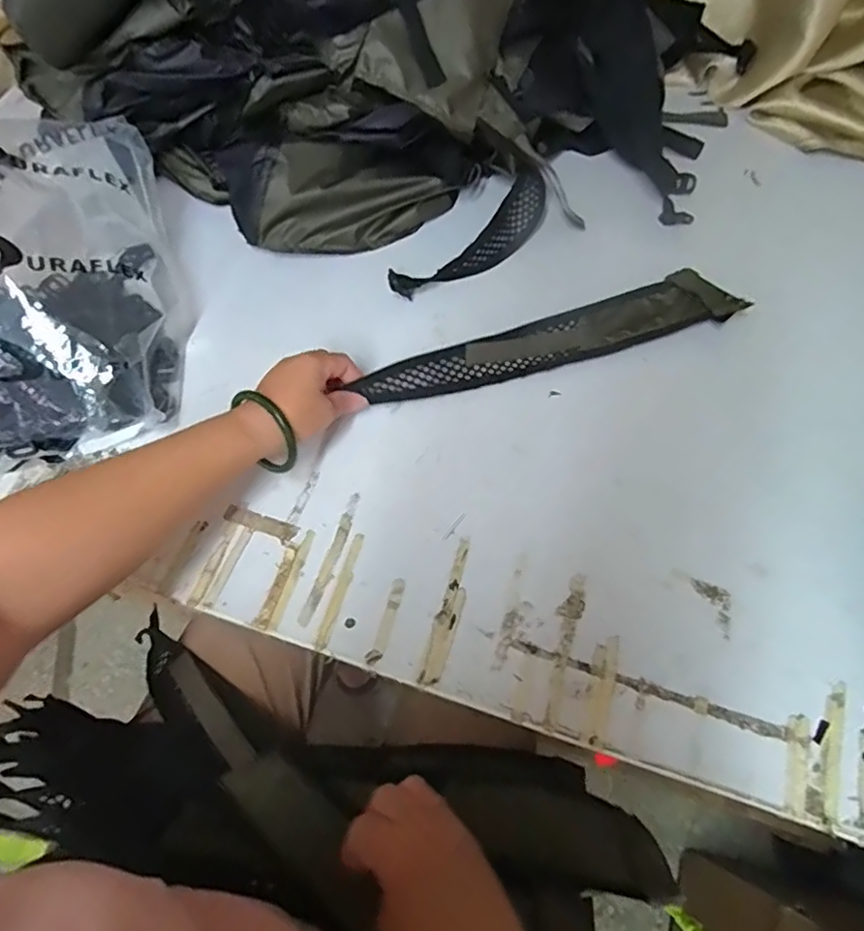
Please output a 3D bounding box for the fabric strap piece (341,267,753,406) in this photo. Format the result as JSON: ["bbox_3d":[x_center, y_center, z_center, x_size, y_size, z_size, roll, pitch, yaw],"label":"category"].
[{"bbox_3d":[0.113,-0.122,0.568,0.371,0.035,0.074,-17,66,-9],"label":"fabric strap piece"}]

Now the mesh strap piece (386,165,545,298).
[{"bbox_3d":[0.049,-0.243,0.629,0.215,0.034,0.051,-41,70,-15],"label":"mesh strap piece"}]

